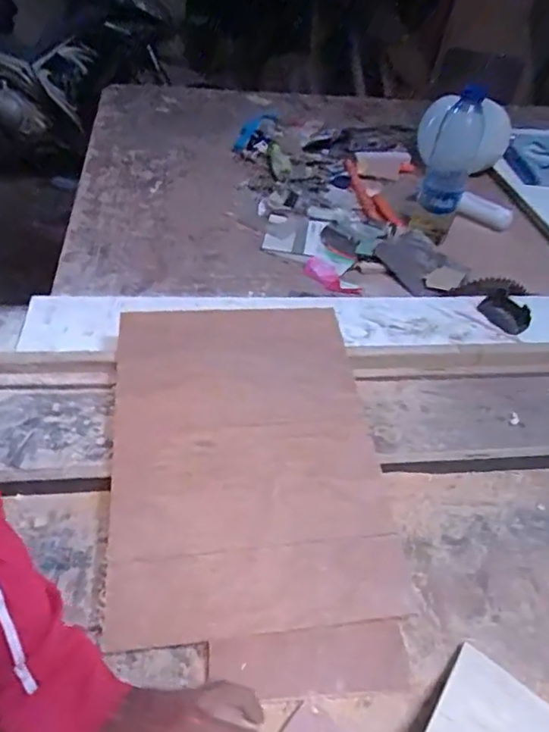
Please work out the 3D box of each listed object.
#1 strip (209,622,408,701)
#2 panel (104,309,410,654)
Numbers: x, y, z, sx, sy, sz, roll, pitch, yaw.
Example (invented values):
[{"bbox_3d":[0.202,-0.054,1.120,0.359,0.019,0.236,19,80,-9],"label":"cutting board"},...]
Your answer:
[{"bbox_3d":[0.027,0.233,0.442,0.154,0.010,0.049,0,50,-9],"label":"strip"},{"bbox_3d":[-0.031,0.078,0.561,0.250,0.011,0.354,-3,53,-9],"label":"panel"}]

